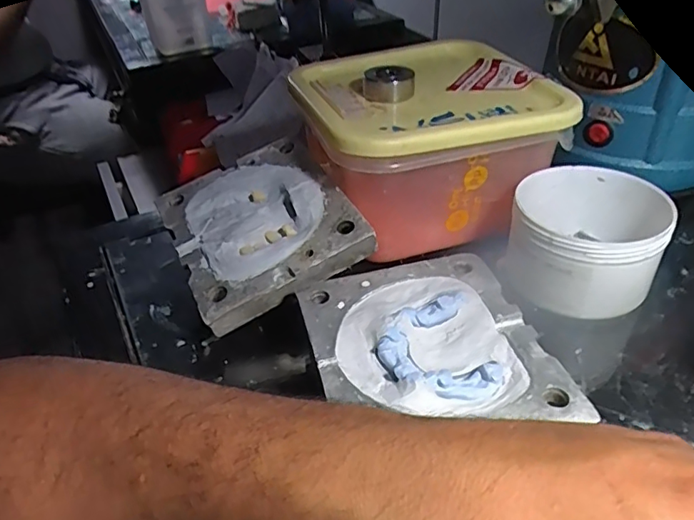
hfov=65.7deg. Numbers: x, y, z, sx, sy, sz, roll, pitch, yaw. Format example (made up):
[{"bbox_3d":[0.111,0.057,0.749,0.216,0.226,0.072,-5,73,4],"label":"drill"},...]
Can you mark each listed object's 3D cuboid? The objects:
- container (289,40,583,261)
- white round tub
[{"bbox_3d":[0.052,-0.091,0.413,0.178,0.097,0.169,-15,40,-16],"label":"container"},{"bbox_3d":[0.157,-0.015,0.355,0.094,0.063,0.104,14,41,20],"label":"white round tub"}]

